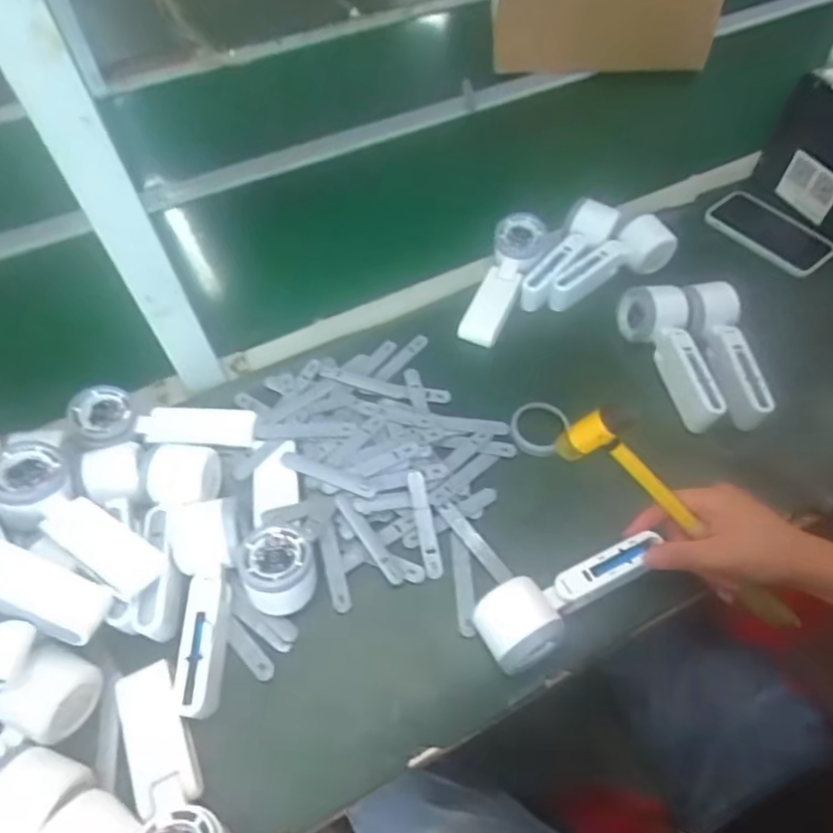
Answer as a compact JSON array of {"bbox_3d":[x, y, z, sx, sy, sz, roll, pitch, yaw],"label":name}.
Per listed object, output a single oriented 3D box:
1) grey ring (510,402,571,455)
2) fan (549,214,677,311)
[{"bbox_3d":[0.122,0.009,0.616,0.052,0.005,0.063,30,59,19],"label":"grey ring"},{"bbox_3d":[0.227,-0.167,0.710,0.158,0.061,0.059,-35,62,-23],"label":"fan"}]

